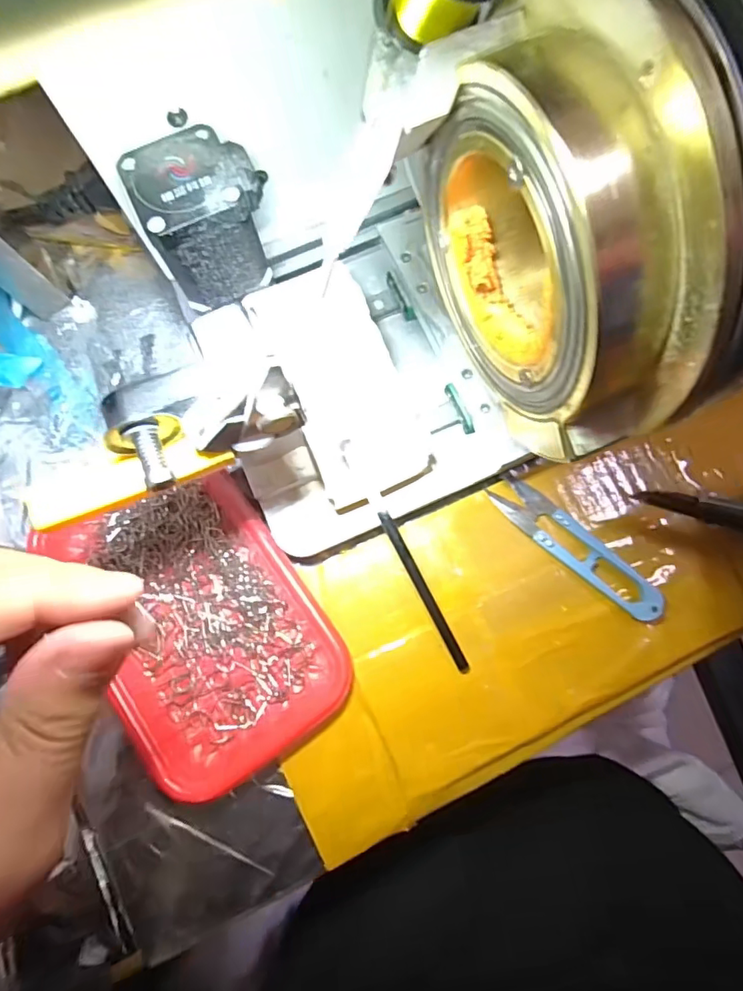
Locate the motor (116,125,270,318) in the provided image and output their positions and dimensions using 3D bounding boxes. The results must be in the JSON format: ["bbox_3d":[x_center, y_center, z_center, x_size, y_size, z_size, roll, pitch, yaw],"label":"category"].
[{"bbox_3d":[-0.071,-0.120,0.227,0.048,0.051,0.043,-24,81,-5],"label":"motor"}]

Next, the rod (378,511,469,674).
[{"bbox_3d":[0.027,0.049,0.256,0.006,0.004,0.092,-28,97,-6],"label":"rod"}]

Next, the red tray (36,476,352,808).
[{"bbox_3d":[-0.087,0.061,0.263,0.103,0.017,0.157,-32,81,-6],"label":"red tray"}]

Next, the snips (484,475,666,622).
[{"bbox_3d":[0.108,0.027,0.271,0.101,0.010,0.021,40,82,7],"label":"snips"}]

